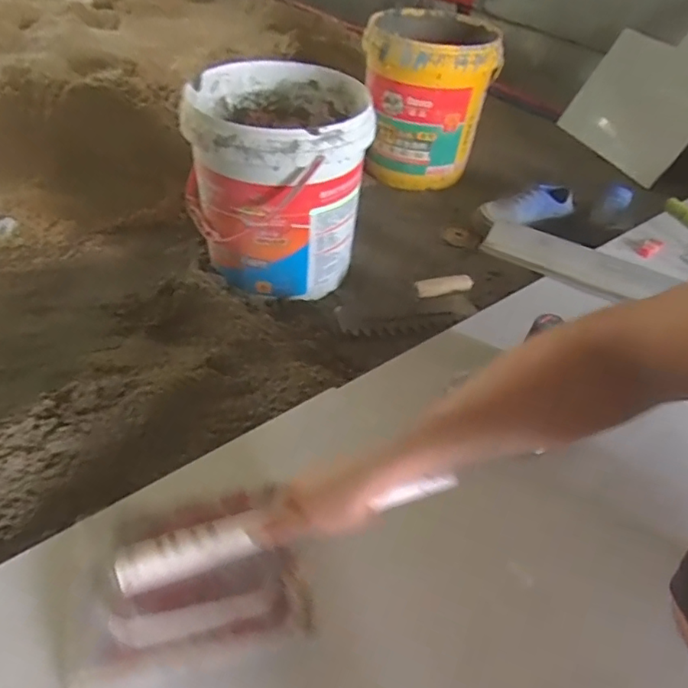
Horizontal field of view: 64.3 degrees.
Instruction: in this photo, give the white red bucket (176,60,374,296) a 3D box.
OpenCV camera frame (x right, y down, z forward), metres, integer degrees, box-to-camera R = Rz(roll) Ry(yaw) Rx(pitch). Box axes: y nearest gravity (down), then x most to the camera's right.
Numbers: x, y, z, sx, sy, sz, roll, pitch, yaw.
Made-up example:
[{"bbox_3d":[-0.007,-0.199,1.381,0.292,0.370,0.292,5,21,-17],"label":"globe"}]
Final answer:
[{"bbox_3d":[-0.121,-0.290,1.021,0.313,0.339,0.317,3,44,-3],"label":"white red bucket"}]

